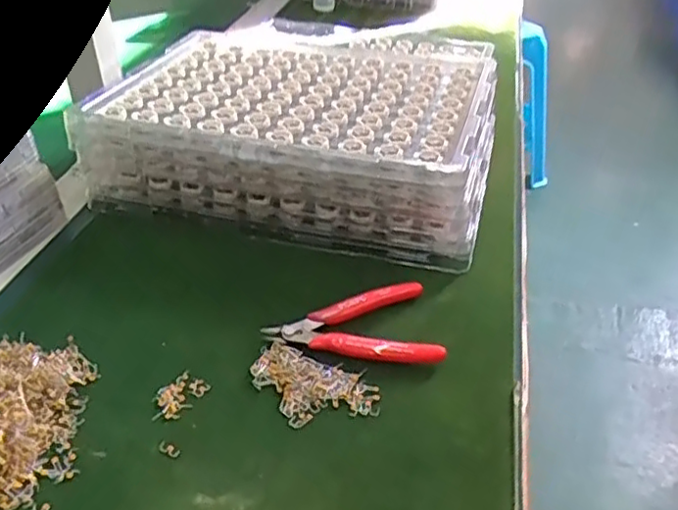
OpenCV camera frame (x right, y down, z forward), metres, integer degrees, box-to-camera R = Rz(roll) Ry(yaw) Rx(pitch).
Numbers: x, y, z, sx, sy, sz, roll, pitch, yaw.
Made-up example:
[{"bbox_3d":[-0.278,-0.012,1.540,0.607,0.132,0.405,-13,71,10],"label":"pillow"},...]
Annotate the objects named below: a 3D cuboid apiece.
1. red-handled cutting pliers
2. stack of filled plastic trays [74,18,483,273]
[{"bbox_3d":[0.013,0.046,0.488,0.123,0.013,0.074,4,35,6],"label":"red-handled cutting pliers"},{"bbox_3d":[-0.031,-0.118,0.655,0.345,0.088,0.257,10,36,14],"label":"stack of filled plastic trays"}]

